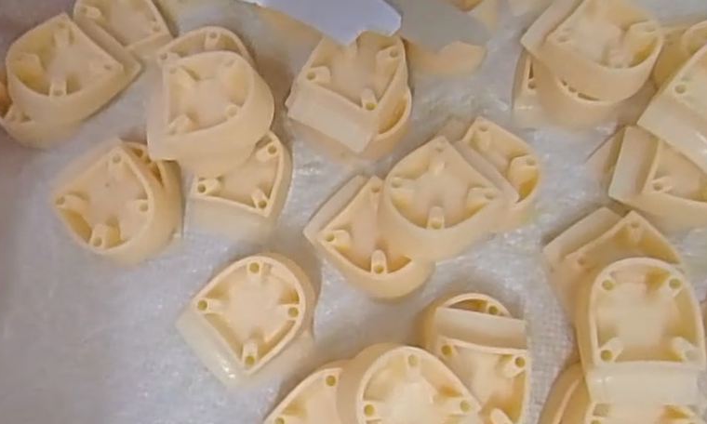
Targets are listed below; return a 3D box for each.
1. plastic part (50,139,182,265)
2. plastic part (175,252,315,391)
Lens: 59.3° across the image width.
[{"bbox_3d":[-0.117,-0.004,0.323,0.054,0.038,0.058,0,72,0],"label":"plastic part"},{"bbox_3d":[-0.047,0.053,0.304,0.062,0.044,0.050,-44,77,-12],"label":"plastic part"}]

